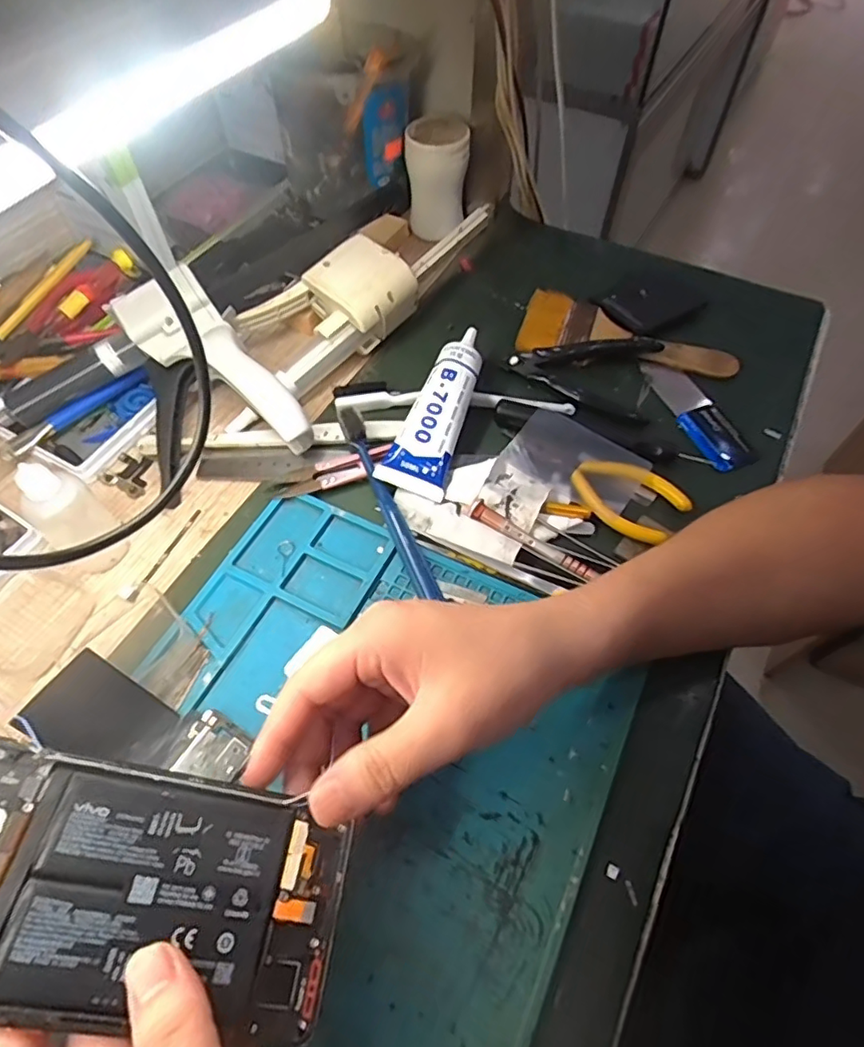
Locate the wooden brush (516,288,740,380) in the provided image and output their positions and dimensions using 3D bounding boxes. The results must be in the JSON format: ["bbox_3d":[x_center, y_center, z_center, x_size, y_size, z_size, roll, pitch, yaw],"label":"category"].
[{"bbox_3d":[0.147,-0.137,0.449,0.162,0.013,0.062,22,60,15],"label":"wooden brush"}]

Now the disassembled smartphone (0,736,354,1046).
[{"bbox_3d":[-0.112,0.123,0.201,0.162,0.009,0.073,18,56,-14],"label":"disassembled smartphone"}]

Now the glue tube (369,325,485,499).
[{"bbox_3d":[0.006,-0.081,0.402,0.041,0.038,0.132,16,59,11],"label":"glue tube"}]

